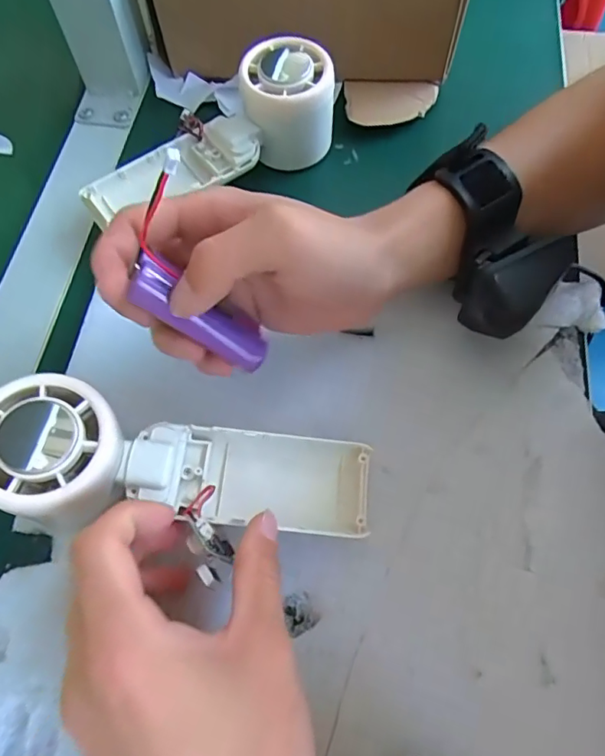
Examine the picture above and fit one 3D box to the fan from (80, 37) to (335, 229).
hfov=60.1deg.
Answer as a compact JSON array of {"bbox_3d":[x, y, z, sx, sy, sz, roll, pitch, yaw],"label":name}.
[{"bbox_3d":[-0.056,-0.142,0.314,0.156,0.053,0.049,-32,69,-13],"label":"fan"}]

